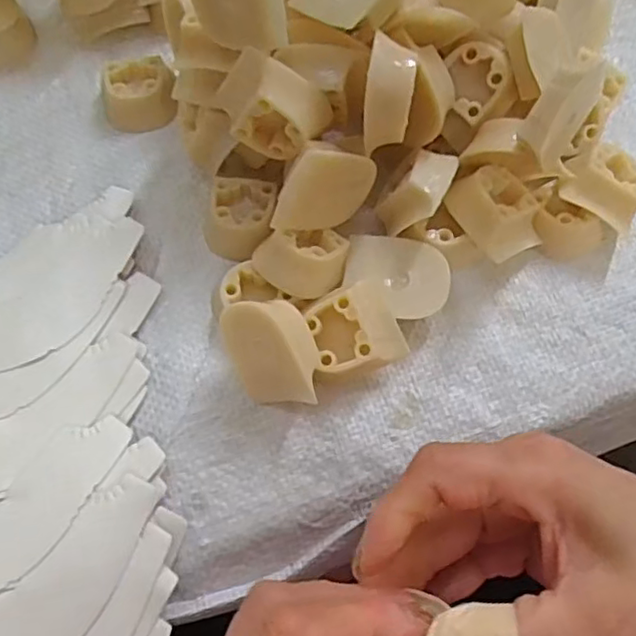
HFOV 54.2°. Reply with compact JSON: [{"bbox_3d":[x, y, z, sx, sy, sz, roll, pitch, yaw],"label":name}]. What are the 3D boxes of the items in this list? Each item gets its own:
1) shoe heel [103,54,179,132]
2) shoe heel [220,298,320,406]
[{"bbox_3d":[-0.092,-0.116,0.324,0.037,0.016,0.035,-8,67,-3],"label":"shoe heel"},{"bbox_3d":[-0.017,0.016,0.254,0.031,0.045,0.045,-23,69,-10],"label":"shoe heel"}]

